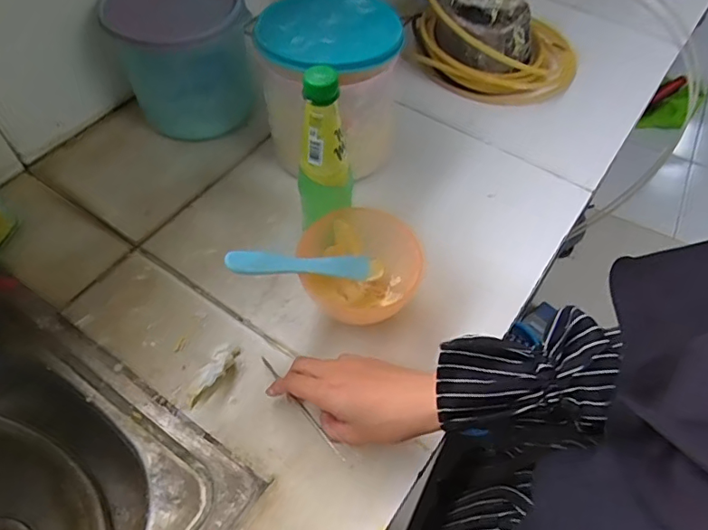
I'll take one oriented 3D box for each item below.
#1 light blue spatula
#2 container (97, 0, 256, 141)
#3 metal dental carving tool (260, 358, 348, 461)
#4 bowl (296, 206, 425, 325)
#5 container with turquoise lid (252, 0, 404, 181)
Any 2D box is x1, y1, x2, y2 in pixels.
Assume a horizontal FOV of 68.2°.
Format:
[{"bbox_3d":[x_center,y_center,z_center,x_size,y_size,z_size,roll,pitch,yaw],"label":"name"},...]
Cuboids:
[{"bbox_3d":[-0.040,0.000,0.500,0.174,0.012,0.026,3,48,-40],"label":"light blue spatula"},{"bbox_3d":[-0.211,-0.266,0.675,0.158,0.155,0.149,-15,57,-12],"label":"container"},{"bbox_3d":[-0.049,0.126,0.473,0.006,0.013,0.139,-31,45,-21],"label":"metal dental carving tool"},{"bbox_3d":[0.006,0.008,0.541,0.116,0.082,0.118,1,55,-1],"label":"bowl"},{"bbox_3d":[-0.030,-0.215,0.643,0.155,0.161,0.194,2,55,0],"label":"container with turquoise lid"}]

